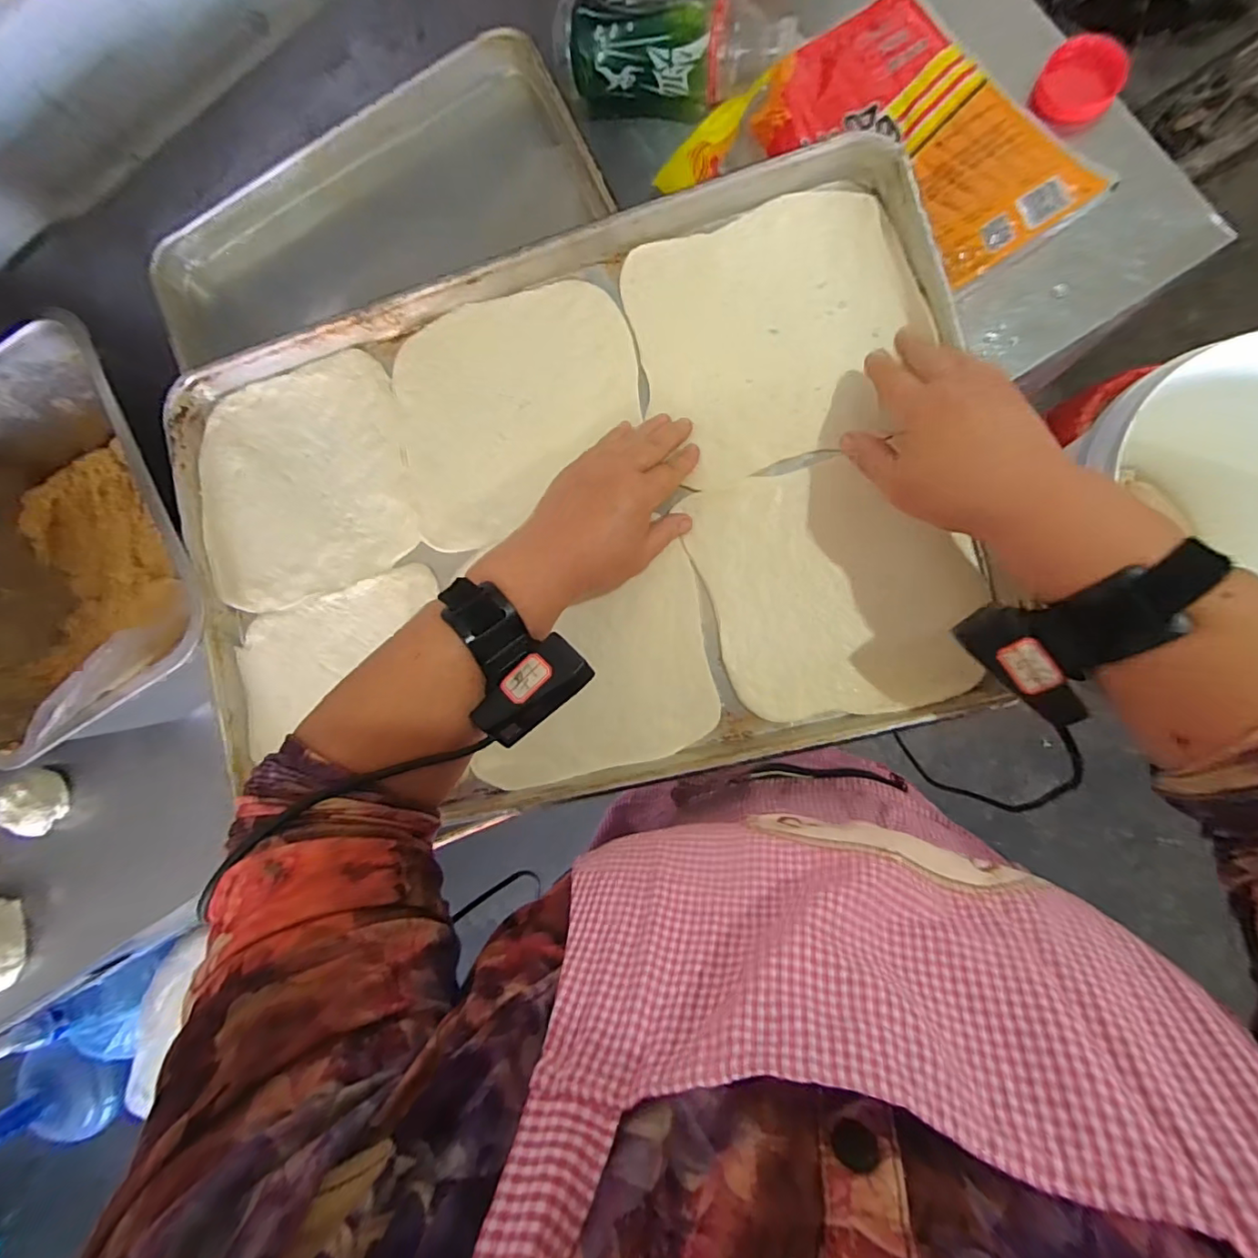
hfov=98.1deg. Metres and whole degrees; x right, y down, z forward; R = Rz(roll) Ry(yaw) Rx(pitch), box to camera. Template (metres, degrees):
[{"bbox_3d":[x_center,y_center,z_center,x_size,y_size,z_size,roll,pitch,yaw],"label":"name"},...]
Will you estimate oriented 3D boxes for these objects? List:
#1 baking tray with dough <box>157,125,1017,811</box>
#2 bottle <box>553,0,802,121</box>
[{"bbox_3d":[-0.061,-0.084,0.414,0.586,0.032,0.408,-15,85,9],"label":"baking tray with dough"},{"bbox_3d":[0.042,-0.543,0.521,0.215,0.079,0.072,12,89,10],"label":"bottle"}]

